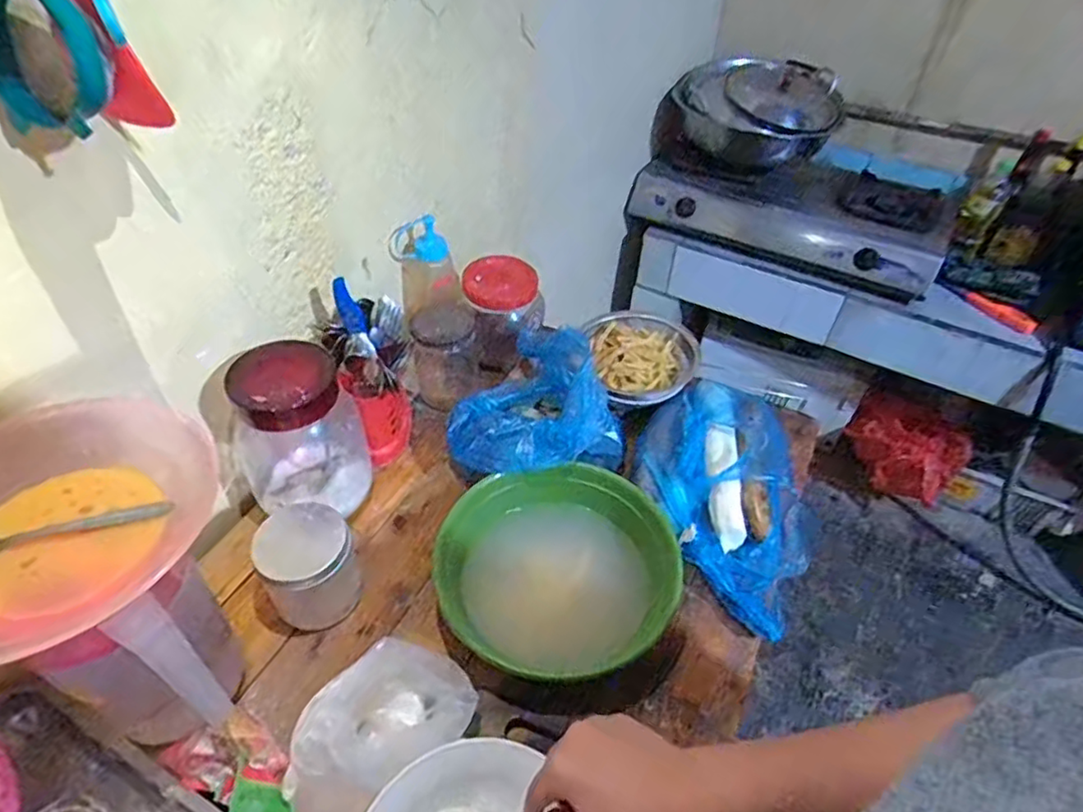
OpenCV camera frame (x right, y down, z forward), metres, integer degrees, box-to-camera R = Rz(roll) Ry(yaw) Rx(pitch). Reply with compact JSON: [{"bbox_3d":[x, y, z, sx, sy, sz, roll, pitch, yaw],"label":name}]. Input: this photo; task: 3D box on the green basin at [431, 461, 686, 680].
[{"bbox_3d":[0.018,0.170,0.656,0.241,0.092,0.209,-33,55,-31],"label":"green basin"}]

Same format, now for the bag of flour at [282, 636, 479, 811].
[{"bbox_3d":[-0.139,0.273,0.529,0.159,0.119,0.087,-33,55,-31],"label":"bag of flour"}]

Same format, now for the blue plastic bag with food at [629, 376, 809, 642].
[{"bbox_3d":[0.213,0.096,0.759,0.193,0.064,0.338,4,44,1],"label":"blue plastic bag with food"}]

